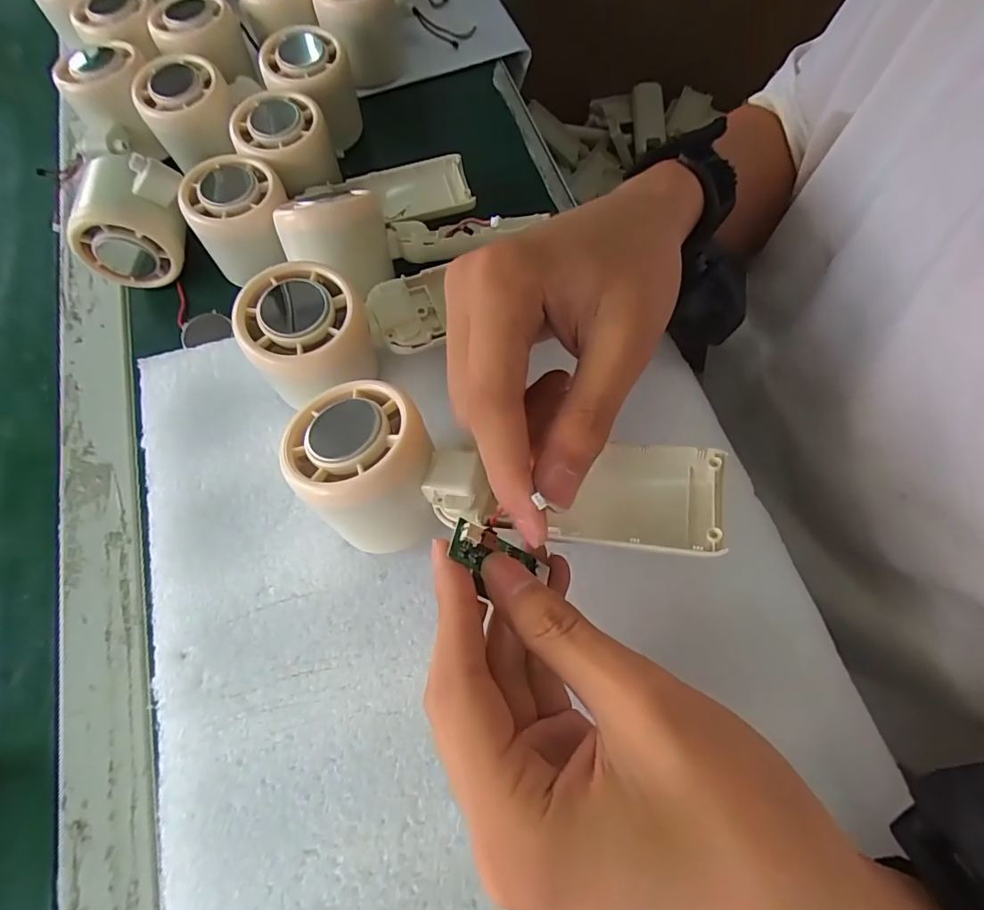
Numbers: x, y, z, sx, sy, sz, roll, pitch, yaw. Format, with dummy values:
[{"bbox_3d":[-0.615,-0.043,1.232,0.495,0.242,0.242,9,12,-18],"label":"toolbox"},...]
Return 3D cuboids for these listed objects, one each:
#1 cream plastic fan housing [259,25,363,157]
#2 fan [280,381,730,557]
[{"bbox_3d":[-0.122,-0.246,0.351,0.050,0.056,0.050,-1,67,2],"label":"cream plastic fan housing"},{"bbox_3d":[0.003,0.009,0.203,0.161,0.043,0.056,5,68,7],"label":"fan"}]

